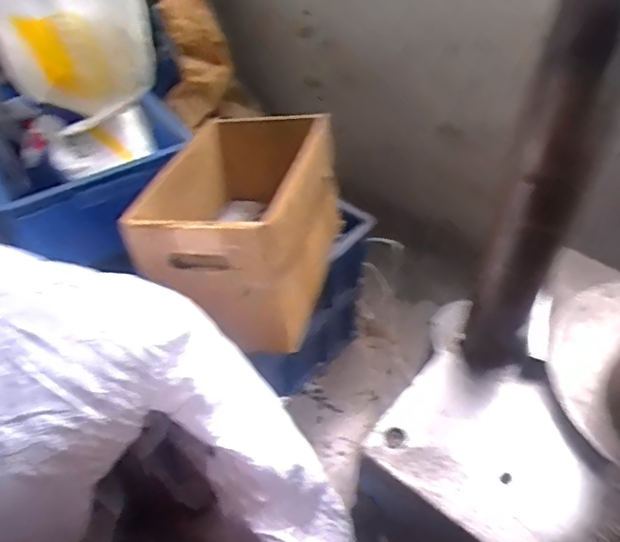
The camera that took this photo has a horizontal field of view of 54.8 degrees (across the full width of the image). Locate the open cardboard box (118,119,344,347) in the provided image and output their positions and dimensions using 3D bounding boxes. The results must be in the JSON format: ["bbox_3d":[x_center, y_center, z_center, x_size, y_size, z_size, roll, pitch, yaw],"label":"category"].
[{"bbox_3d":[-0.093,-0.082,0.853,0.220,0.194,0.324,10,46,10],"label":"open cardboard box"}]

